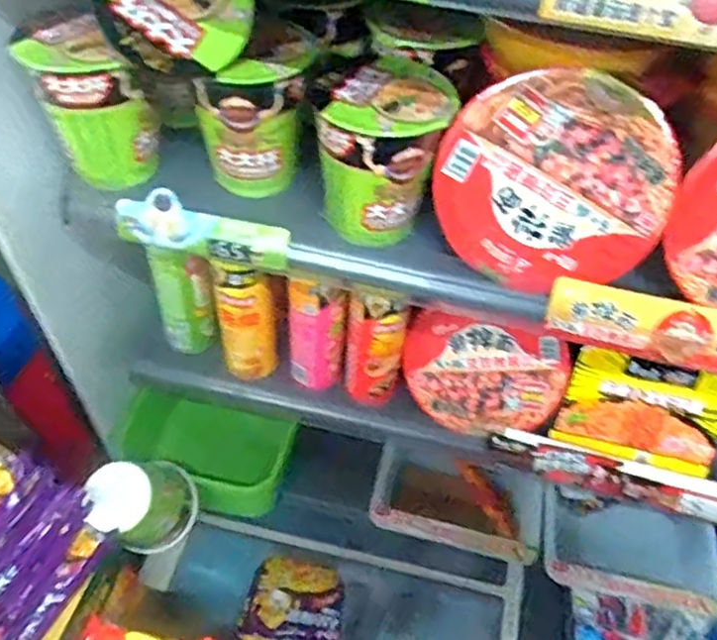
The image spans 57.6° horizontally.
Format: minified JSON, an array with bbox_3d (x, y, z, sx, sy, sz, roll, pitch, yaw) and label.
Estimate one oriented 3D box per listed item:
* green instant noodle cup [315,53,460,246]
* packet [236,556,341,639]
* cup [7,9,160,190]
[{"bbox_3d":[0.022,-0.143,0.577,0.104,0.129,0.109,15,51,9],"label":"green instant noodle cup"},{"bbox_3d":[-0.102,0.453,1.031,0.155,0.065,0.152,14,50,7],"label":"packet"},{"bbox_3d":[-0.246,-0.199,0.602,0.087,0.134,0.092,2,50,-3],"label":"cup"}]

